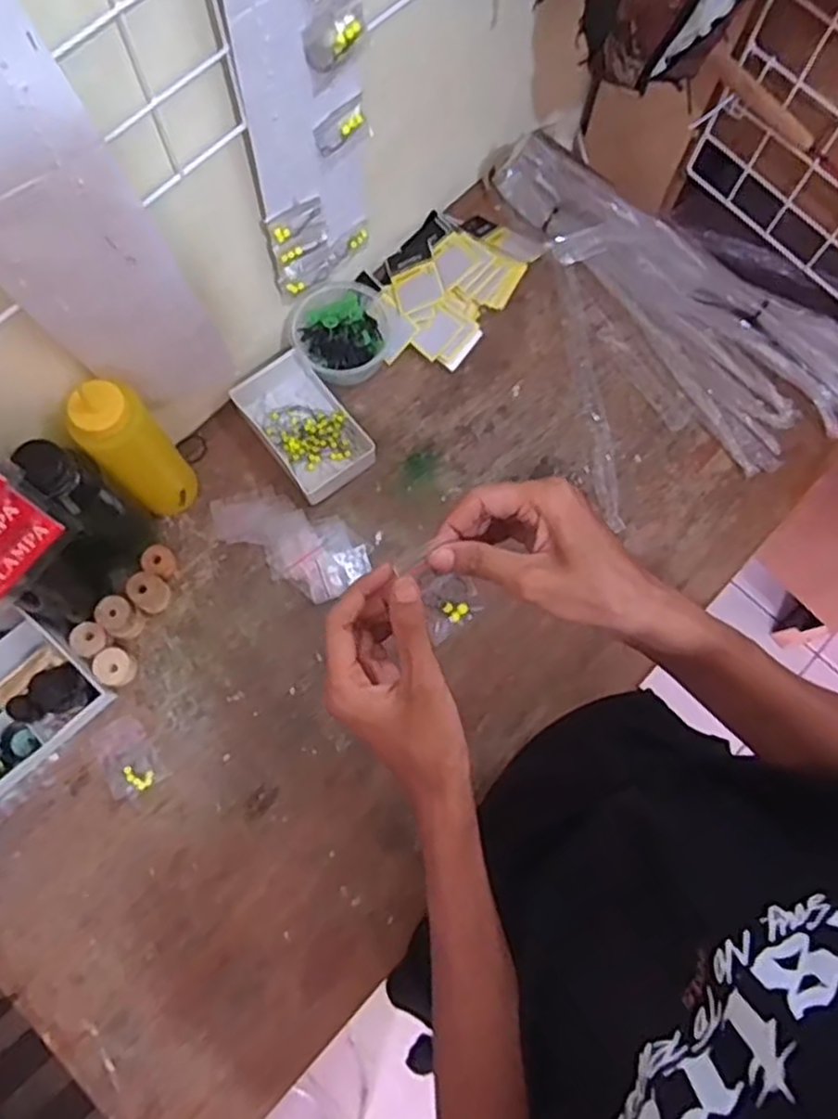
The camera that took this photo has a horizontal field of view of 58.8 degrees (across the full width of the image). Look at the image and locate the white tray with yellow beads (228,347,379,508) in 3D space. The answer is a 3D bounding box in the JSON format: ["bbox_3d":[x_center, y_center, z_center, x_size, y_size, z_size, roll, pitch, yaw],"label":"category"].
[{"bbox_3d":[-0.118,-0.142,0.757,0.087,0.032,0.154,-37,79,-10],"label":"white tray with yellow beads"}]

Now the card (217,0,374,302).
[{"bbox_3d":[-0.079,-0.329,0.513,0.030,0.389,0.100,37,78,8],"label":"card"}]

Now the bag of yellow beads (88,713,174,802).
[{"bbox_3d":[-0.268,0.182,0.685,0.050,0.006,0.070,-32,78,-9],"label":"bag of yellow beads"}]

